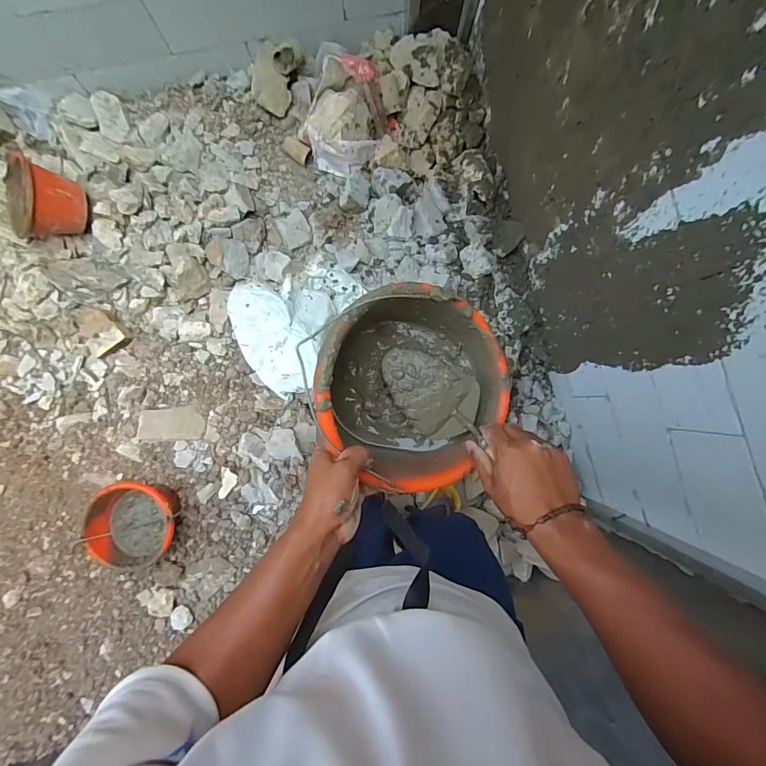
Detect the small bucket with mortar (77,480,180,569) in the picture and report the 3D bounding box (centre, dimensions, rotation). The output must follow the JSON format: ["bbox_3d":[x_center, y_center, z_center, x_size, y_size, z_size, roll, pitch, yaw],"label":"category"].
[{"bbox_3d":[-0.735,0.417,1.206,0.252,0.165,0.240,0,87,-2],"label":"small bucket with mortar"}]

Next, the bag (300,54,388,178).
[{"bbox_3d":[-0.129,-0.947,1.396,0.279,0.168,0.383,16,87,-1],"label":"bag"}]

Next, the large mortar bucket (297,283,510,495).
[{"bbox_3d":[0.038,0.002,0.491,0.218,0.149,0.212,0,85,1],"label":"large mortar bucket"}]

